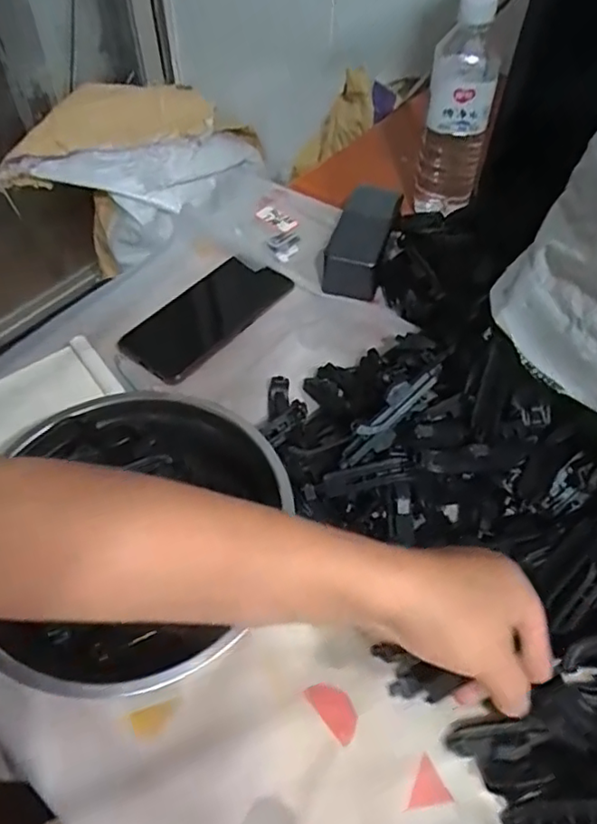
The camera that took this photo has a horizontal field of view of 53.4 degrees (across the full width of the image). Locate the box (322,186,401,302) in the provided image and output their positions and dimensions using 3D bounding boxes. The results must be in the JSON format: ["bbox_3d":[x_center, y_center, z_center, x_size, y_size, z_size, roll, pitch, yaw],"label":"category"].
[{"bbox_3d":[0.066,-0.178,0.607,0.053,0.049,0.127,14,54,11],"label":"box"}]

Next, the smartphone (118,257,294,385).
[{"bbox_3d":[-0.087,-0.096,0.566,0.077,0.013,0.159,34,60,24],"label":"smartphone"}]

